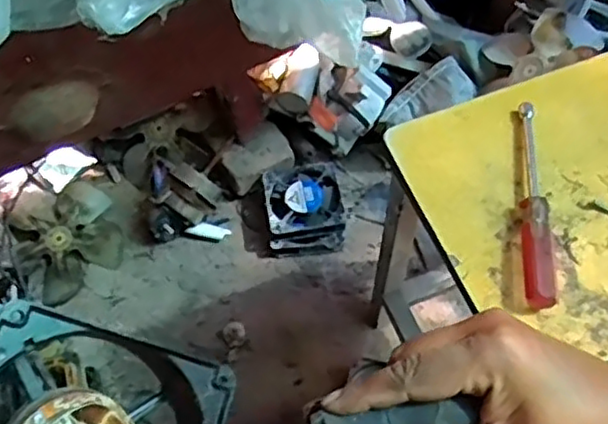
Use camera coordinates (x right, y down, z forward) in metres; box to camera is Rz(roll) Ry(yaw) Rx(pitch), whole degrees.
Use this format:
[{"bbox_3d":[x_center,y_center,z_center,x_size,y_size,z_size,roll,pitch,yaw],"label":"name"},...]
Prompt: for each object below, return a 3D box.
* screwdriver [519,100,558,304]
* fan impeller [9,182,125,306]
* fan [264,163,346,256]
[{"bbox_3d":[0.175,-0.011,0.516,0.018,0.022,0.181,4,60,6],"label":"screwdriver"},{"bbox_3d":[-0.356,0.036,1.010,0.150,0.037,0.167,-35,79,-11],"label":"fan impeller"},{"bbox_3d":[0.002,-0.003,1.011,0.115,0.054,0.131,-7,59,-1],"label":"fan"}]

